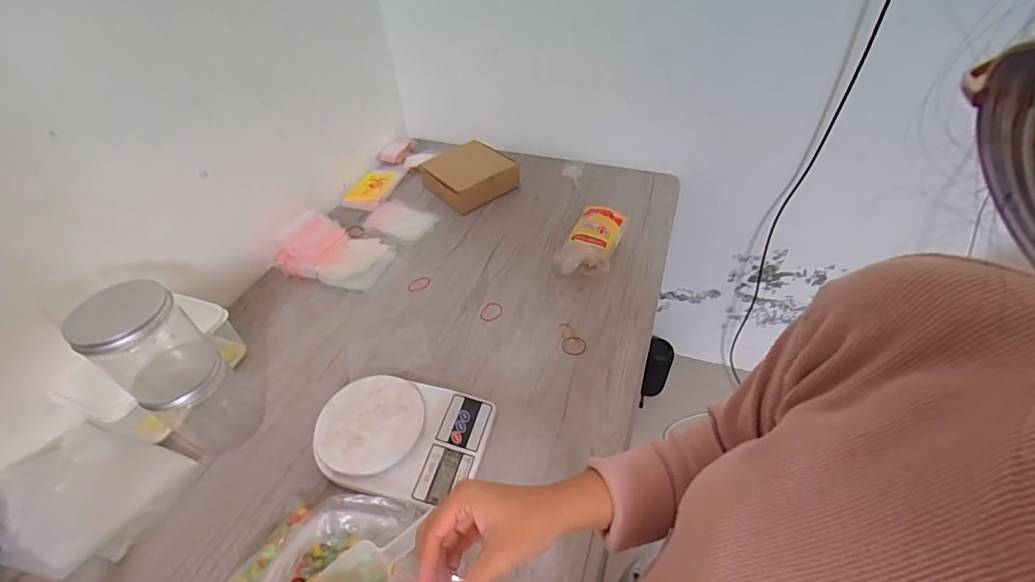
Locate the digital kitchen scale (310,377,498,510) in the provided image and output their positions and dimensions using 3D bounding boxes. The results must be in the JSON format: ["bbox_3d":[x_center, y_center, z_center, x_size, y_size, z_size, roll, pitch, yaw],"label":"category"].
[{"bbox_3d":[-0.144,0.184,0.572,0.202,0.043,0.145,9,47,12],"label":"digital kitchen scale"}]

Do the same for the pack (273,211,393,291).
[{"bbox_3d":[-0.324,-0.073,0.801,0.181,0.069,0.112,10,47,13],"label":"pack"}]

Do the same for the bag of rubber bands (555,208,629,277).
[{"bbox_3d":[0.133,-0.090,0.807,0.090,0.044,0.160,16,48,18],"label":"bag of rubber bands"}]

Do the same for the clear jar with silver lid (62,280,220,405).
[{"bbox_3d":[-0.383,0.058,0.475,0.084,0.128,0.073,-35,53,-27],"label":"clear jar with silver lid"}]

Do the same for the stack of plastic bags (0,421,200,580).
[{"bbox_3d":[-0.510,0.238,0.526,0.186,0.037,0.145,9,47,12],"label":"stack of plastic bags"}]

